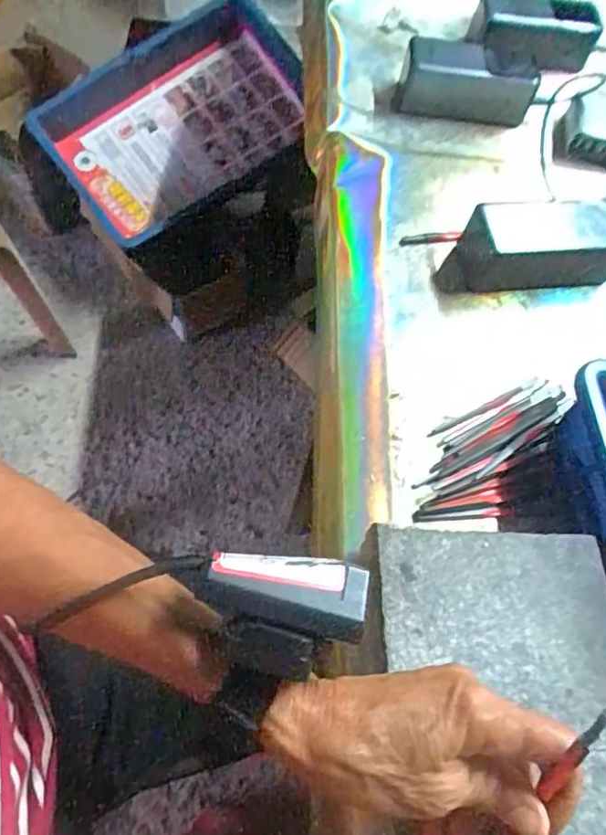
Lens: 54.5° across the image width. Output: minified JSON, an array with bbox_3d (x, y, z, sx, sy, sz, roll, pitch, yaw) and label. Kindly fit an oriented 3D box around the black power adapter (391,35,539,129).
[{"bbox_3d":[0.161,-0.322,0.576,0.133,0.060,0.034,7,66,-13],"label":"black power adapter"}]

